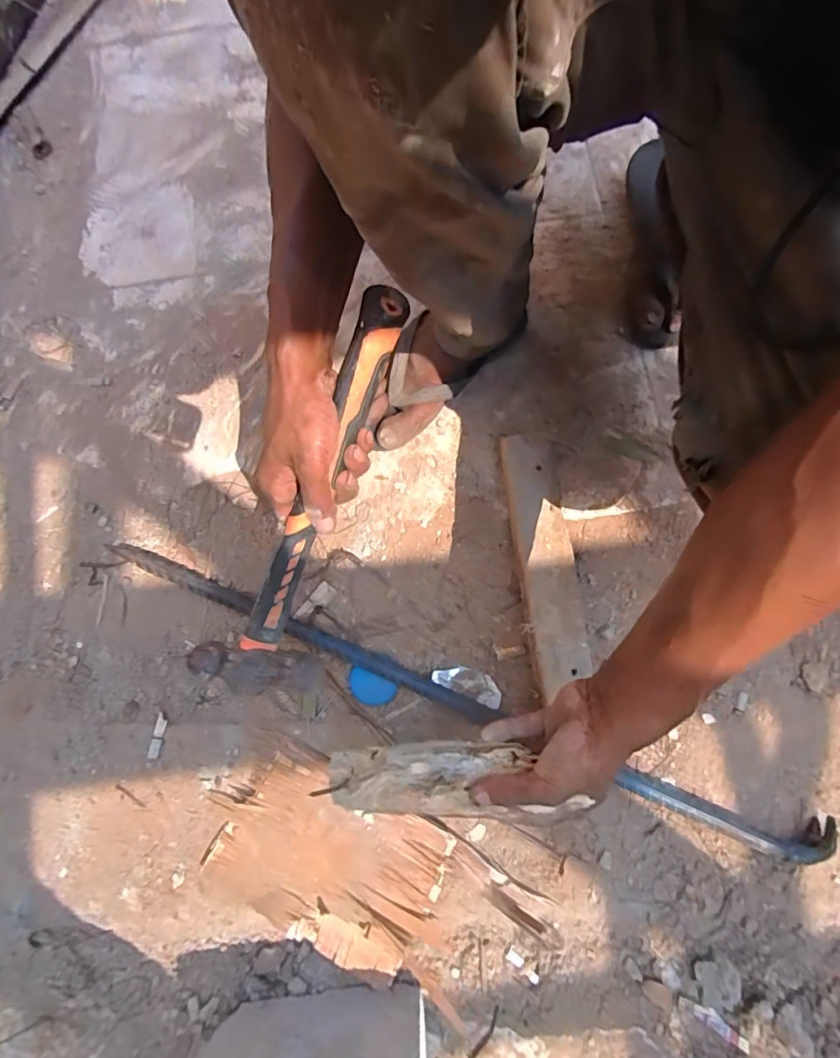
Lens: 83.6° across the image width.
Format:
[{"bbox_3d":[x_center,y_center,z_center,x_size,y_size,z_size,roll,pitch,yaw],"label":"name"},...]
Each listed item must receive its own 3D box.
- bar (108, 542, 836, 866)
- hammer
[{"bbox_3d":[0.027,0.176,0.503,0.811,0.039,0.043,21,80,4],"label":"bar"},{"bbox_3d":[-0.088,-0.025,0.400,0.095,0.059,0.355,21,96,4],"label":"hammer"}]

